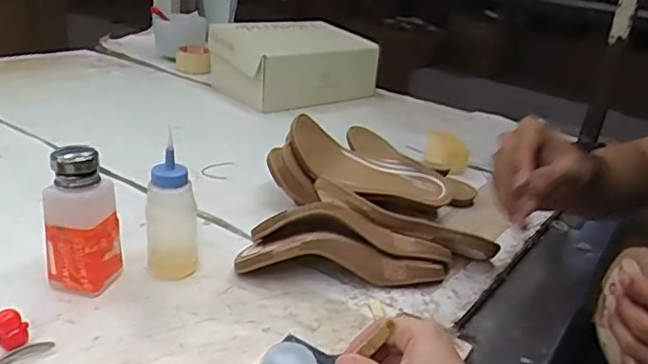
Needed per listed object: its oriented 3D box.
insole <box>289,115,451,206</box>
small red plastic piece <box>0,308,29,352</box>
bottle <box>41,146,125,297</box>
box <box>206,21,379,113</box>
[{"bbox_3d":[0.058,-0.018,0.738,0.217,0.056,0.077,22,26,4],"label":"insole"},{"bbox_3d":[-0.260,0.123,0.478,0.020,0.031,0.018,11,25,12],"label":"small red plastic piece"},{"bbox_3d":[-0.229,0.035,0.547,0.052,0.135,0.049,9,24,7],"label":"bottle"},{"bbox_3d":[-0.058,-0.251,1.217,0.318,0.123,0.212,-10,28,-31],"label":"box"}]

